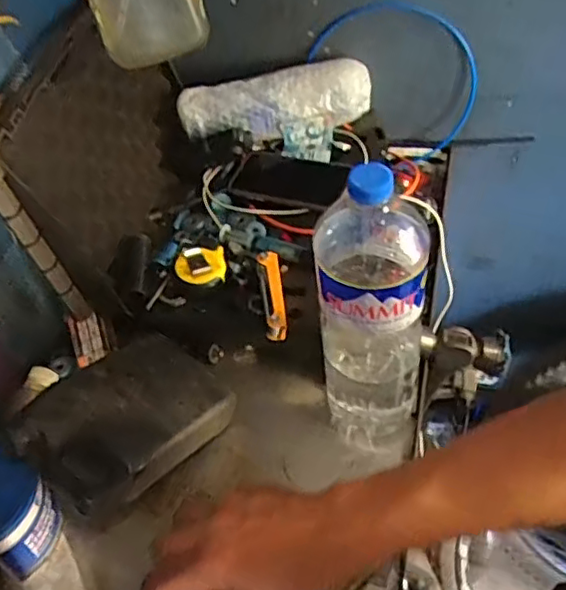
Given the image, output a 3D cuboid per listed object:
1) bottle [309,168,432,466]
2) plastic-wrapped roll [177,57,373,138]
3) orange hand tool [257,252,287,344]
[{"bbox_3d":[0.077,0.023,0.541,0.092,0.313,0.097,4,51,10],"label":"bottle"},{"bbox_3d":[-0.009,-0.256,0.824,0.250,0.070,0.059,-7,50,1],"label":"plastic-wrapped roll"},{"bbox_3d":[-0.011,-0.003,0.682,0.022,0.021,0.114,-8,50,0],"label":"orange hand tool"}]

